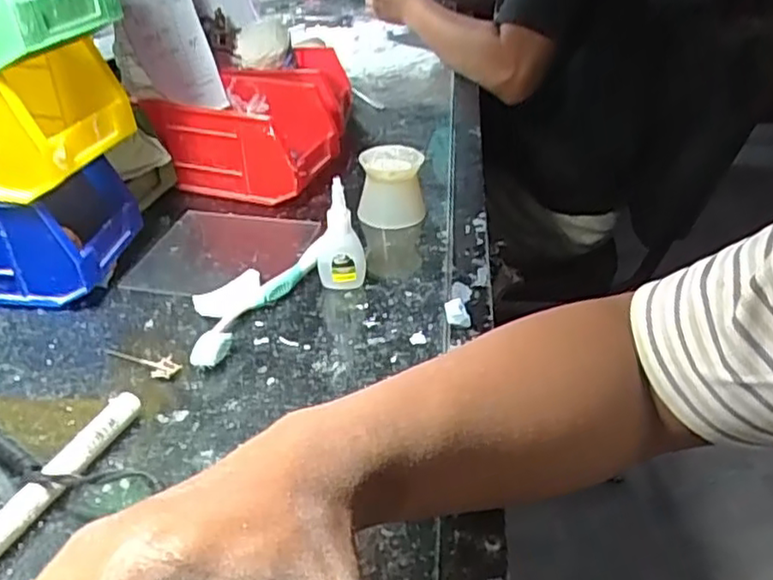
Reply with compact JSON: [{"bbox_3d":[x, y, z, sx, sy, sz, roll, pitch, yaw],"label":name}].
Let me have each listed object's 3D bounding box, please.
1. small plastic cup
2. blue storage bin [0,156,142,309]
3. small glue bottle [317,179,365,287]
[{"bbox_3d":[0.005,-0.093,0.618,0.058,0.061,0.054,0,35,0],"label":"small plastic cup"},{"bbox_3d":[-0.295,-0.049,0.530,0.175,0.087,0.095,2,35,3],"label":"blue storage bin"},{"bbox_3d":[-0.034,-0.039,0.513,0.034,0.090,0.017,-8,36,-12],"label":"small glue bottle"}]

